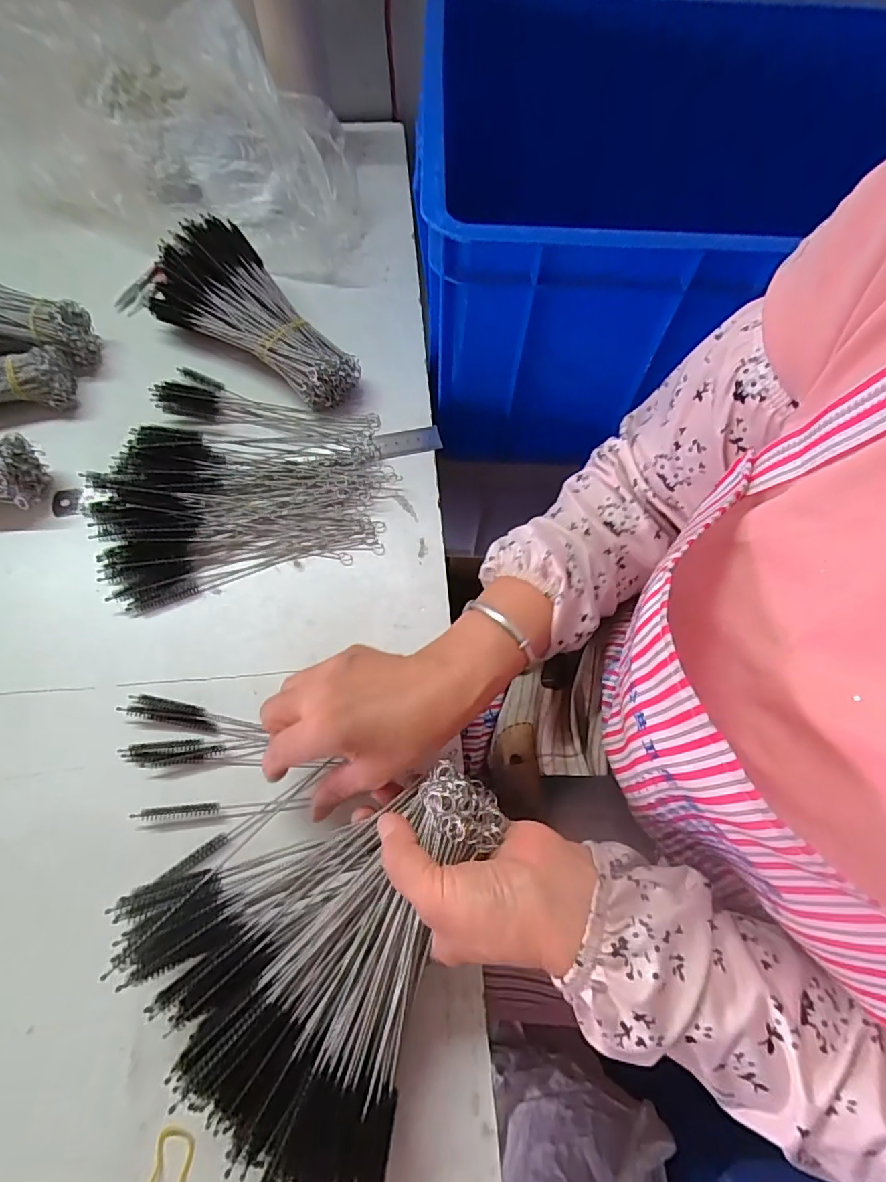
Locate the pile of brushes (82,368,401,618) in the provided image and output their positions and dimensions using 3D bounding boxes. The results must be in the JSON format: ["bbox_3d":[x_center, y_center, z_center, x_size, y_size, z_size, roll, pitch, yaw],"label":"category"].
[{"bbox_3d":[-0.170,-0.107,0.449,0.235,0.031,0.202,-15,68,-10],"label":"pile of brushes"}]

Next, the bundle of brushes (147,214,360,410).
[{"bbox_3d":[-0.174,-0.252,0.489,0.213,0.066,0.102,41,71,13],"label":"bundle of brushes"}]

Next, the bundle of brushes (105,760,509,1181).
[{"bbox_3d":[-0.076,0.173,0.274,0.161,0.044,0.203,24,67,7],"label":"bundle of brushes"}]

